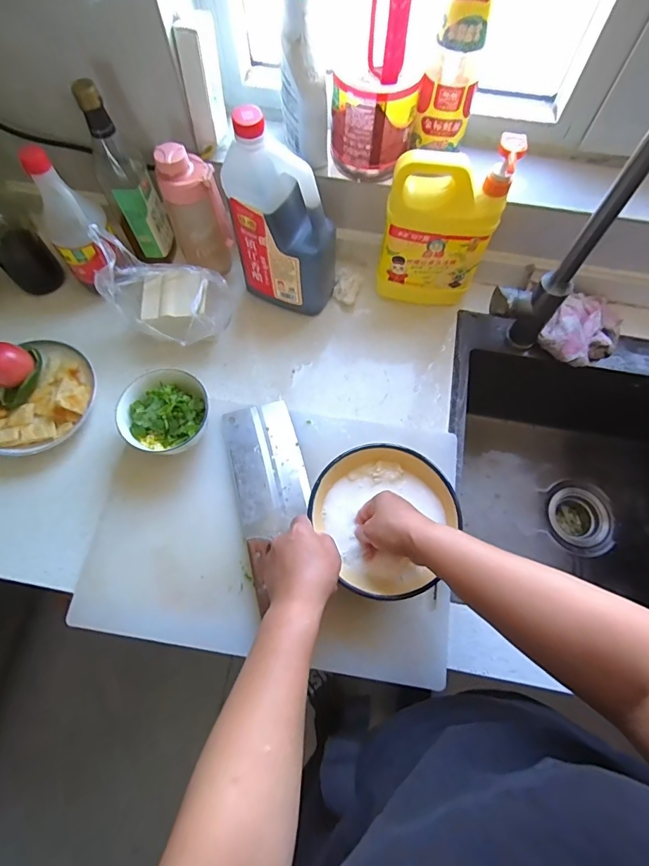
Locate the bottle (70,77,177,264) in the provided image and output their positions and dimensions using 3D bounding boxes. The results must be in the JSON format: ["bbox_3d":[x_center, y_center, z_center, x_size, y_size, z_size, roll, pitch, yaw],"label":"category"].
[{"bbox_3d":[-0.278,-0.352,0.619,0.069,0.242,0.057,-23,70,-9],"label":"bottle"}]

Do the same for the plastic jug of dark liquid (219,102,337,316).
[{"bbox_3d":[-0.055,-0.278,0.599,0.128,0.245,0.087,31,72,12],"label":"plastic jug of dark liquid"}]

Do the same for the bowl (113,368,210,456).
[{"bbox_3d":[-0.209,-0.025,0.585,0.108,0.059,0.115,0,68,0],"label":"bowl"}]

